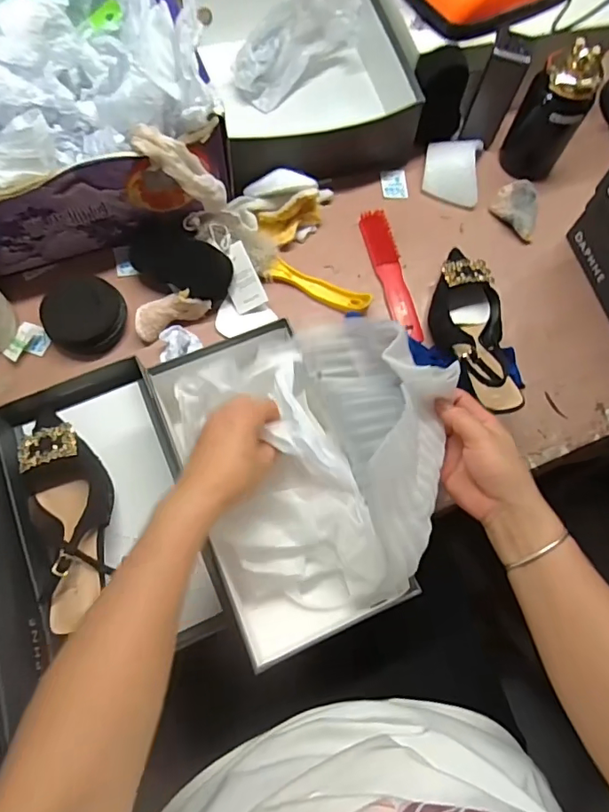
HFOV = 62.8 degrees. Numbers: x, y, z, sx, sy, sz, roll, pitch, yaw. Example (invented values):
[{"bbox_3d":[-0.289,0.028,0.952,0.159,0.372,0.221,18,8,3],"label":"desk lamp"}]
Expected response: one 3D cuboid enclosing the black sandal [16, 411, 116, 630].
[{"bbox_3d":[-0.236,0.105,0.497,0.082,0.062,0.217,-22,57,-9],"label":"black sandal"}]

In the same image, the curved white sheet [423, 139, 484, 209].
[{"bbox_3d":[0.202,-0.323,0.673,0.076,0.042,0.092,9,71,1],"label":"curved white sheet"}]

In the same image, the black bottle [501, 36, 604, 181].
[{"bbox_3d":[0.310,-0.363,0.624,0.061,0.146,0.065,-4,72,-4],"label":"black bottle"}]

